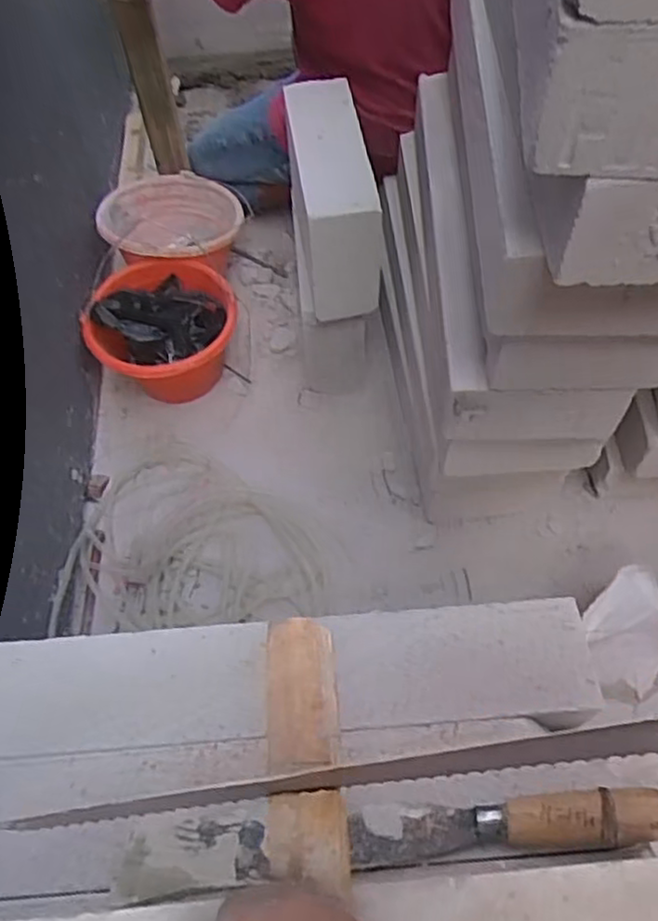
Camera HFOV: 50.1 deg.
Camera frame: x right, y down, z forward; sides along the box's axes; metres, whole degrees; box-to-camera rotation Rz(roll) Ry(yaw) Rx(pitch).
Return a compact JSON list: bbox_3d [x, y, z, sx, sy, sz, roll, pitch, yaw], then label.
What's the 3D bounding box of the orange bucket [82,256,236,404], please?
[{"bbox_3d":[-0.272,-0.204,1.201,0.244,0.182,0.193,-27,62,-13],"label":"orange bucket"}]

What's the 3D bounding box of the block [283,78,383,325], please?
[{"bbox_3d":[0.005,-0.394,1.070,0.113,0.224,0.273,-6,59,-1],"label":"block"}]

